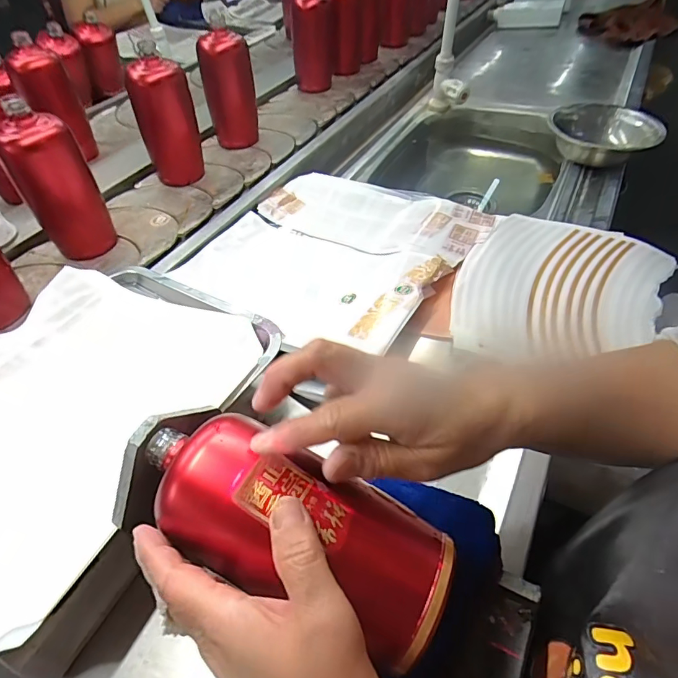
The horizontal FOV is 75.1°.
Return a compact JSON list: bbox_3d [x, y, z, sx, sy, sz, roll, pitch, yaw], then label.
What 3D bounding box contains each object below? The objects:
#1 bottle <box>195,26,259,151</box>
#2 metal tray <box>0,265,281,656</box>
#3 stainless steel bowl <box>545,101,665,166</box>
[{"bbox_3d":[-0.191,-0.432,0.773,0.078,0.166,0.072,-15,49,-9],"label":"bottle"},{"bbox_3d":[-0.246,0.077,0.395,0.287,0.068,0.350,21,52,19],"label":"metal tray"},{"bbox_3d":[0.416,-0.327,0.707,0.152,0.049,0.142,-2,49,2],"label":"stainless steel bowl"}]

